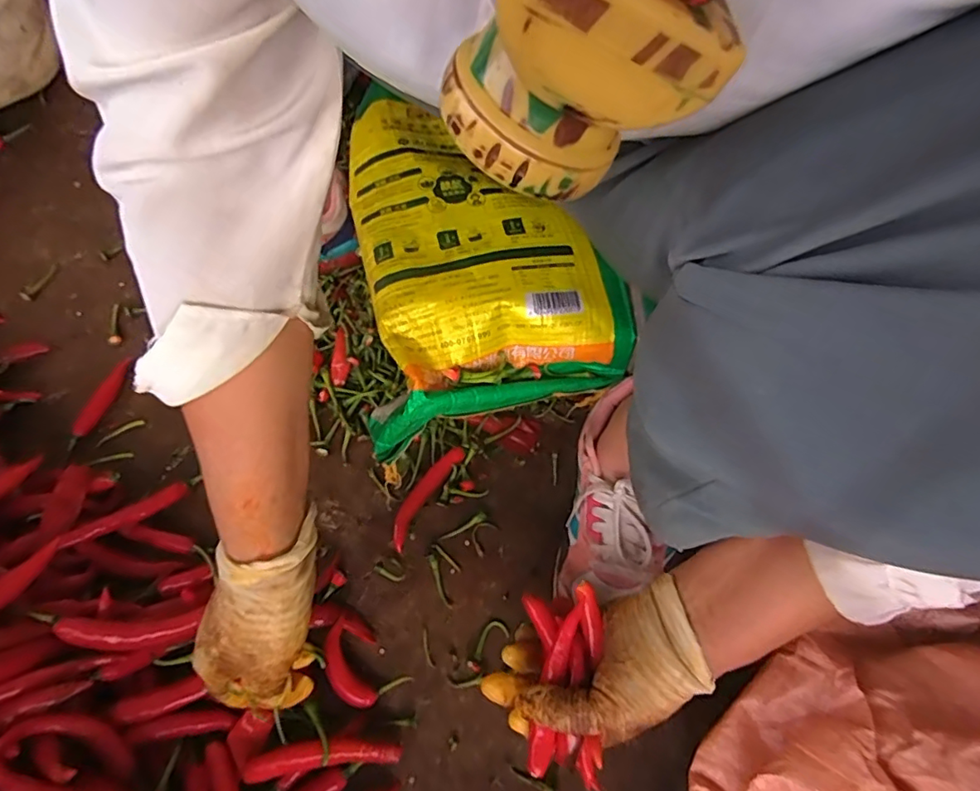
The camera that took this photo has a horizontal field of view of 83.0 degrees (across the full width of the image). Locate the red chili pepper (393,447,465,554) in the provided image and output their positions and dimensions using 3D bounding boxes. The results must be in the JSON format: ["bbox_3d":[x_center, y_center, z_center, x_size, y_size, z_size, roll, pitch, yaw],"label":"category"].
[{"bbox_3d":[-0.060,0.091,0.507,0.022,0.020,0.104,30,64,15],"label":"red chili pepper"}]

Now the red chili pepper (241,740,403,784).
[{"bbox_3d":[-0.120,0.258,0.395,0.108,0.021,0.018,-6,60,-4],"label":"red chili pepper"}]

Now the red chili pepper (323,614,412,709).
[{"bbox_3d":[-0.106,0.213,0.436,0.071,0.020,0.040,37,66,18],"label":"red chili pepper"}]

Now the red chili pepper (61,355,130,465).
[{"bbox_3d":[-0.379,0.011,0.532,0.014,0.012,0.110,12,61,6],"label":"red chili pepper"}]

